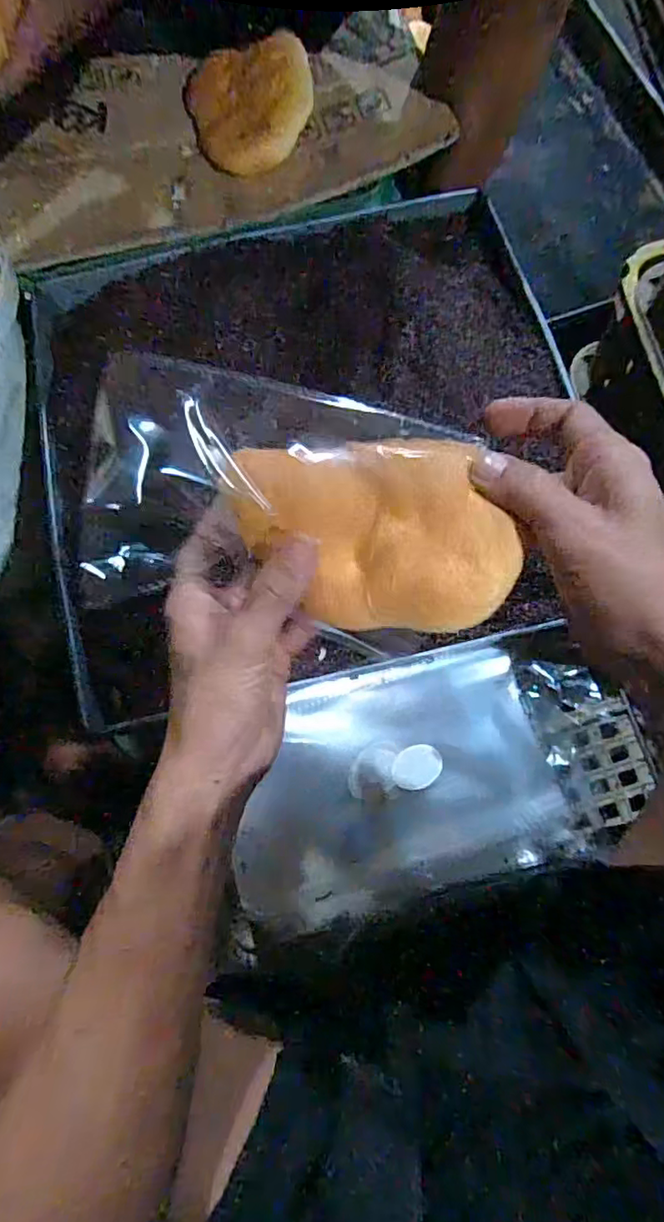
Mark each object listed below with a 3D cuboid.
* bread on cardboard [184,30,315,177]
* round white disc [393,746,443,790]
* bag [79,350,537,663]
[{"bbox_3d":[-0.079,-0.514,0.581,0.126,0.018,0.161,-17,76,-3],"label":"bread on cardboard"},{"bbox_3d":[0.063,0.116,0.428,0.038,0.015,0.030,-21,76,-4],"label":"round white disc"},{"bbox_3d":[-0.019,-0.047,0.271,0.199,0.038,0.109,11,76,4],"label":"bag"}]

